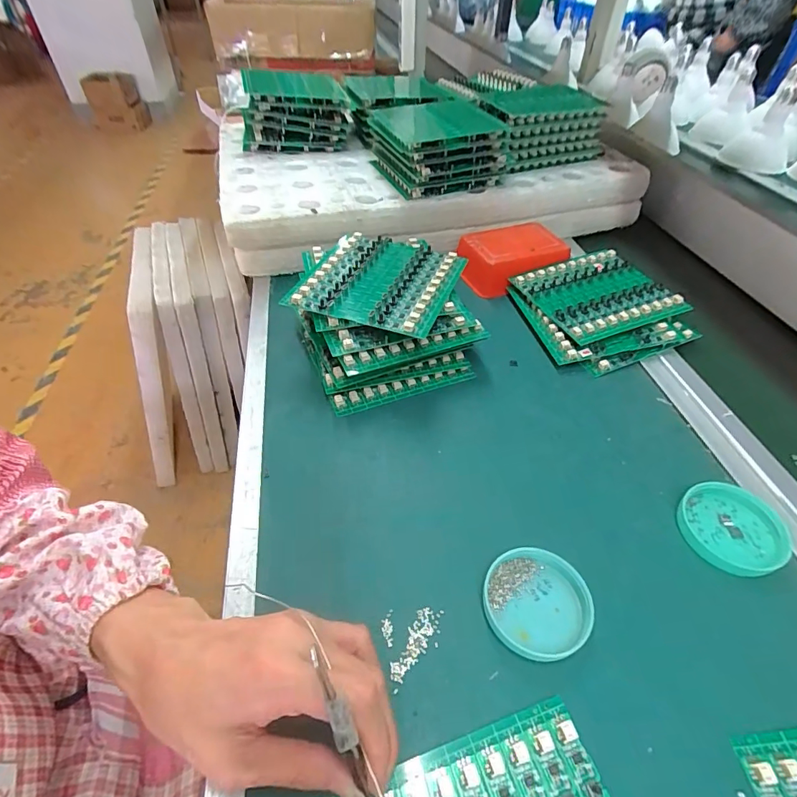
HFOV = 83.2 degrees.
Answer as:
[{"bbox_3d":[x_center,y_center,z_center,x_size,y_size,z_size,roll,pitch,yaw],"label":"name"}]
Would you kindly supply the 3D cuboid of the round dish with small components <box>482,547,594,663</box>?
[{"bbox_3d":[0.087,0.127,0.280,0.064,0.015,0.063,0,46,0],"label":"round dish with small components"}]

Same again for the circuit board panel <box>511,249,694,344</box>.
[{"bbox_3d":[0.218,-0.115,0.494,0.135,0.017,0.126,-18,49,-11],"label":"circuit board panel"}]

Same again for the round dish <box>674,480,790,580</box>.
[{"bbox_3d":[0.238,0.090,0.319,0.066,0.012,0.065,0,46,0],"label":"round dish"}]

